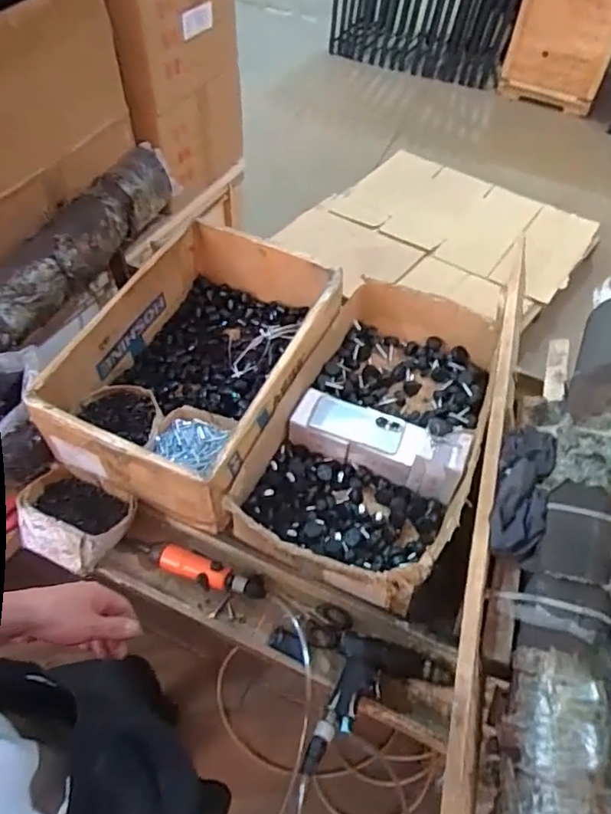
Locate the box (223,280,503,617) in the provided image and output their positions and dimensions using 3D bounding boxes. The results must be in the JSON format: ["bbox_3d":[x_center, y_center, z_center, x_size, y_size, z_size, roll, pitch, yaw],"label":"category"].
[{"bbox_3d":[0.133,0.036,1.040,0.342,0.137,0.595,23,56,15],"label":"box"}]

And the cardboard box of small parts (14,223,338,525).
[{"bbox_3d":[-0.186,-0.089,1.091,0.376,0.166,0.545,21,56,13],"label":"cardboard box of small parts"}]

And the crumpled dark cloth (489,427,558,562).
[{"bbox_3d":[0.323,0.116,0.870,0.078,0.032,0.226,16,55,10],"label":"crumpled dark cloth"}]

